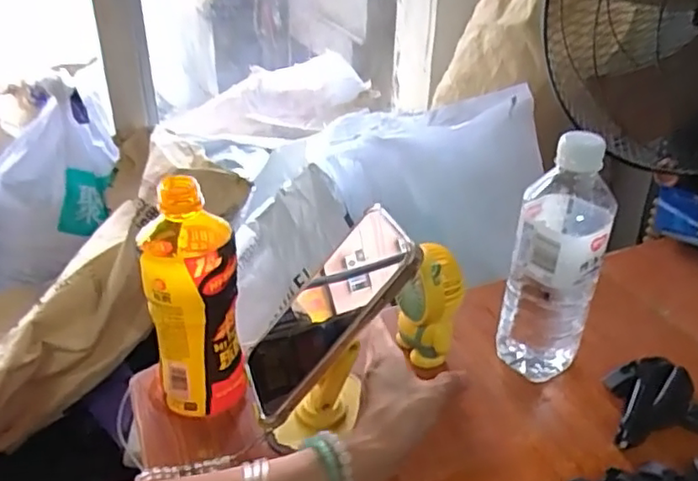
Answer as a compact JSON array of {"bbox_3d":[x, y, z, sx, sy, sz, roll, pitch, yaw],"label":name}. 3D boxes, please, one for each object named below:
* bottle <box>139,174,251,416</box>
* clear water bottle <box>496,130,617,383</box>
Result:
[{"bbox_3d":[-0.118,0.043,0.469,0.064,0.181,0.074,-8,32,-15],"label":"bottle"},{"bbox_3d":[0.169,0.017,0.508,0.068,0.208,0.070,13,33,19],"label":"clear water bottle"}]

